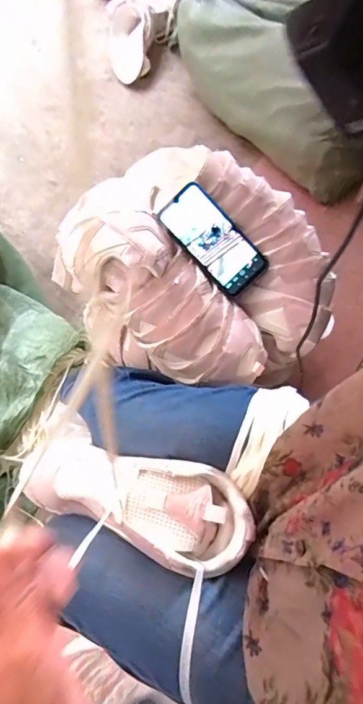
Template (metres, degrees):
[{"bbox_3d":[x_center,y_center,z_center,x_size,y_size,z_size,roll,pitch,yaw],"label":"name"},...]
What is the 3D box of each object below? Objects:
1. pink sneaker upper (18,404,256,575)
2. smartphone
[{"bbox_3d":[-0.050,0.150,0.449,0.251,0.063,0.099,20,71,9],"label":"pink sneaker upper"},{"bbox_3d":[0.047,-0.160,0.597,0.164,0.017,0.077,45,92,-8],"label":"smartphone"}]

